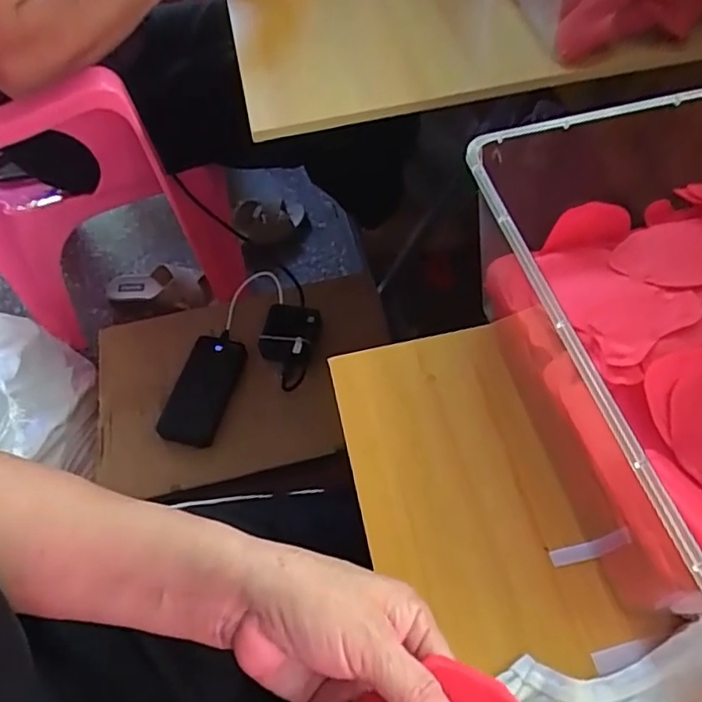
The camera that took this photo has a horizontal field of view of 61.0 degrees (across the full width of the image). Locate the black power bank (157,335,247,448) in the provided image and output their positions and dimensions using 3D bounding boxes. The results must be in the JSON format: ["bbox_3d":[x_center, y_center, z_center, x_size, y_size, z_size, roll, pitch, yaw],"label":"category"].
[{"bbox_3d":[-0.203,0.052,0.819,0.076,0.021,0.156,13,60,12],"label":"black power bank"}]

